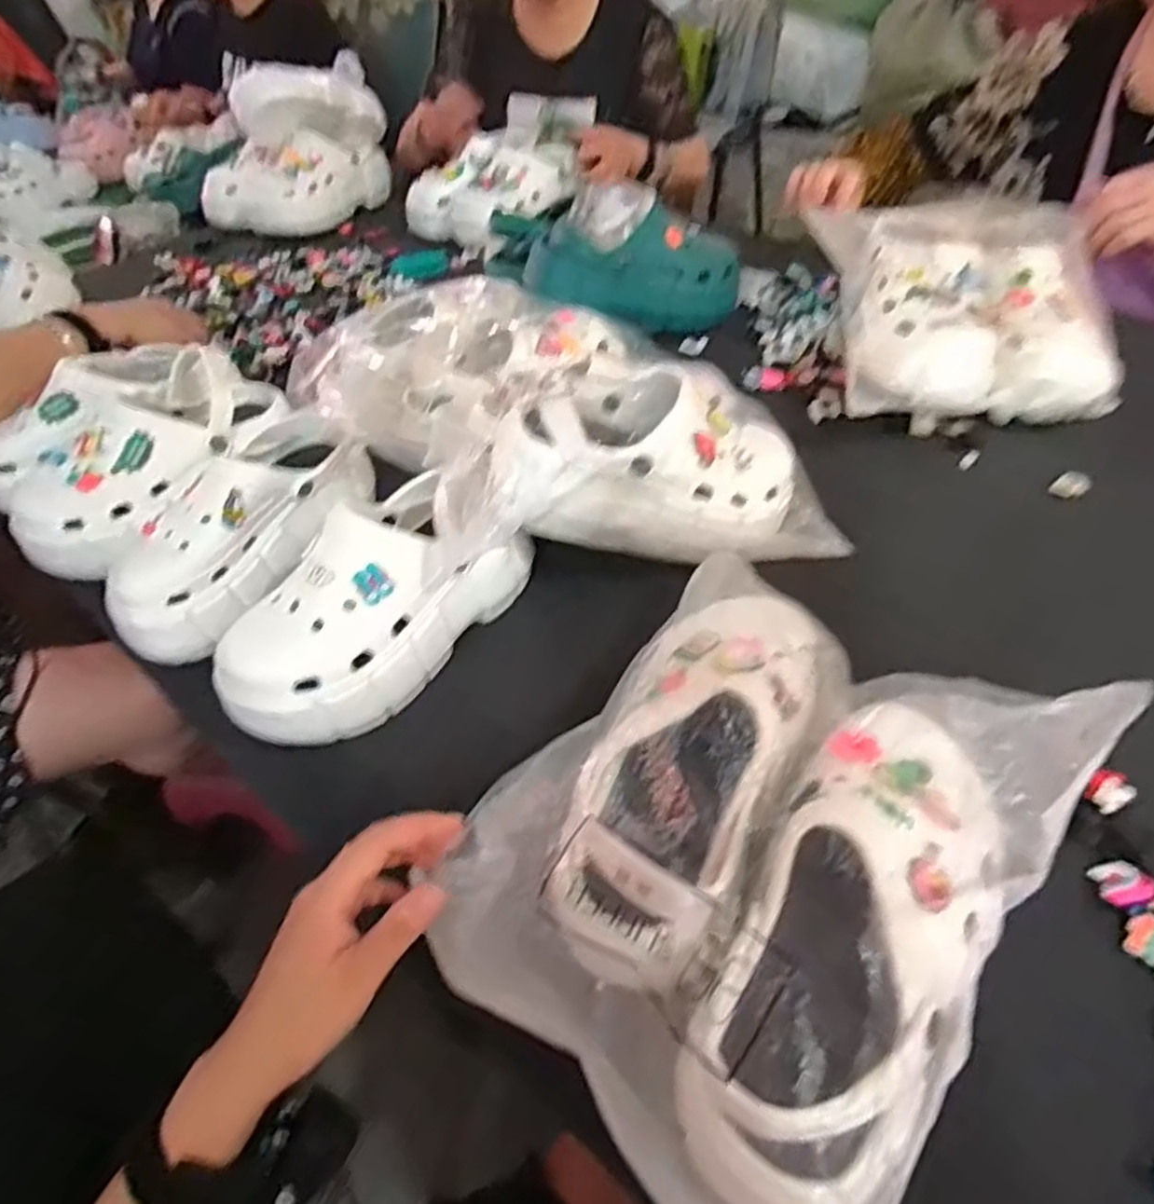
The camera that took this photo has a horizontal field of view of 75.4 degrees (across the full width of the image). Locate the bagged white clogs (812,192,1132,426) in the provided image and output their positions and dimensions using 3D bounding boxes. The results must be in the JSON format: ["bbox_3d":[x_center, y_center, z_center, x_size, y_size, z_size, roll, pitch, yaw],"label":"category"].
[{"bbox_3d":[0.396,-0.302,0.769,0.244,0.132,0.303,3,47,9],"label":"bagged white clogs"}]

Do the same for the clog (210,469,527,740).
[{"bbox_3d":[-0.138,-0.003,0.530,0.242,0.112,0.100,-32,51,-23],"label":"clog"}]

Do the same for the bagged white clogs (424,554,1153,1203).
[{"bbox_3d":[0.101,0.098,0.376,0.260,0.082,0.305,25,53,27],"label":"bagged white clogs"}]

